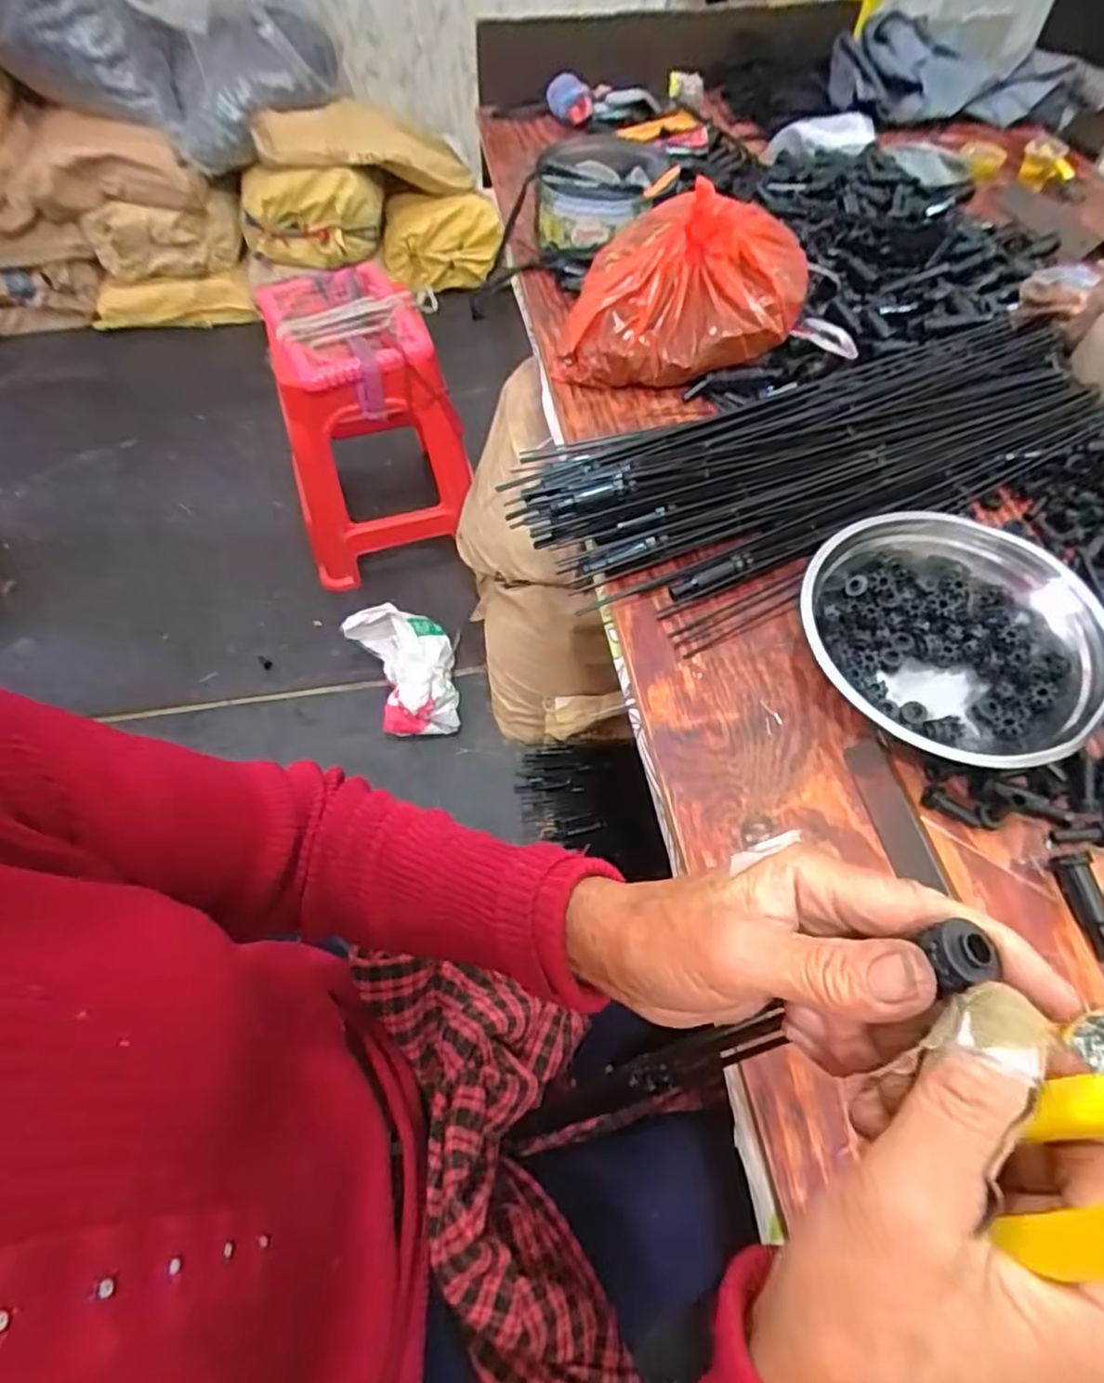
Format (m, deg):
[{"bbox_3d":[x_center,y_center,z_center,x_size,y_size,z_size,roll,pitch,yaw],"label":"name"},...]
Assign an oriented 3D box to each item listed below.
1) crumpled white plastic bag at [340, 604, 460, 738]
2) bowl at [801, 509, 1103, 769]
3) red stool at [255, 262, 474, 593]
[{"bbox_3d":[-0.295,-0.040,1.361,0.198,0.110,0.248,-12,59,-7],"label":"crumpled white plastic bag"},{"bbox_3d":[0.307,-0.045,0.522,0.192,0.082,0.222,-20,61,-12],"label":"bowl"},{"bbox_3d":[-0.411,-0.549,1.455,0.357,0.468,0.380,-21,61,-12],"label":"red stool"}]

